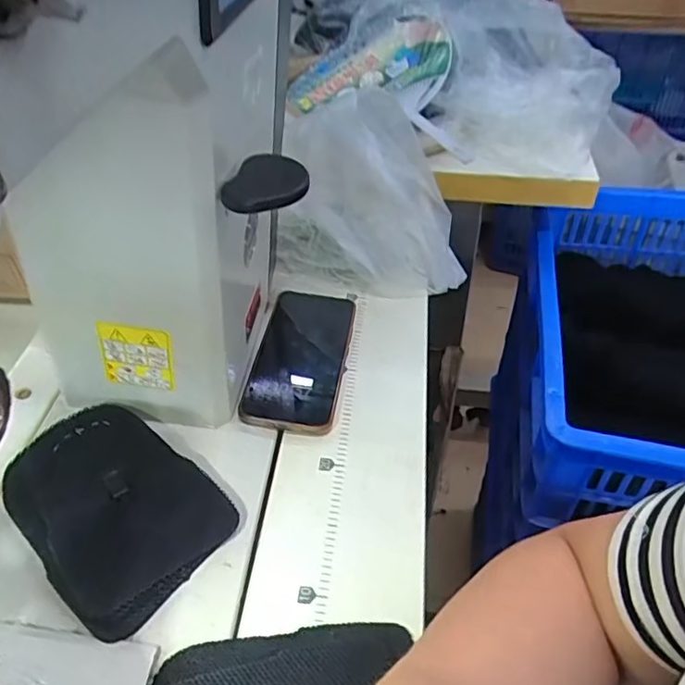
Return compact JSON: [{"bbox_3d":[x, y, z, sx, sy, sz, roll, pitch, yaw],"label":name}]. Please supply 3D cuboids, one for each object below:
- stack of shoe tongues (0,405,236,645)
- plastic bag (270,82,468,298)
[{"bbox_3d":[-0.154,0.107,0.396,0.147,0.041,0.108,32,52,28],"label":"stack of shoe tongues"},{"bbox_3d":[0.025,-0.152,0.583,0.178,0.175,0.136,-6,45,-7],"label":"plastic bag"}]

